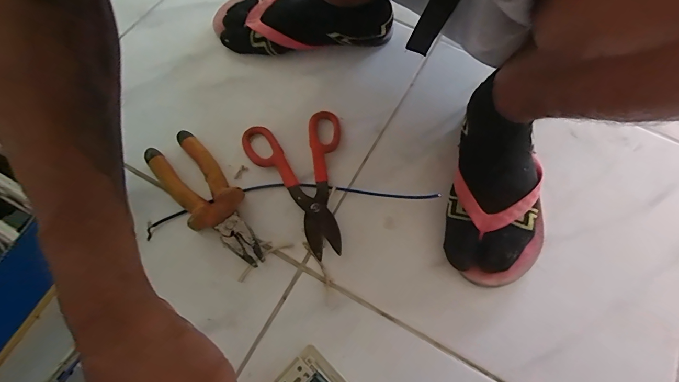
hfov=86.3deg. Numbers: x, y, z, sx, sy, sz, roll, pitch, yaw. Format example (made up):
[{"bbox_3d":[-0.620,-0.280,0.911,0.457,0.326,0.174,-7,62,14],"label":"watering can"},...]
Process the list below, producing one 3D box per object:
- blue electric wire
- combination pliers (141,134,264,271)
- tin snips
[{"bbox_3d":[-0.052,0.007,0.429,0.336,0.013,0.051,-8,67,-6],"label":"blue electric wire"},{"bbox_3d":[-0.151,0.009,0.418,0.063,0.030,0.186,-36,73,-16],"label":"combination pliers"},{"bbox_3d":[-0.041,-0.012,0.433,0.120,0.015,0.184,-14,68,-9],"label":"tin snips"}]

